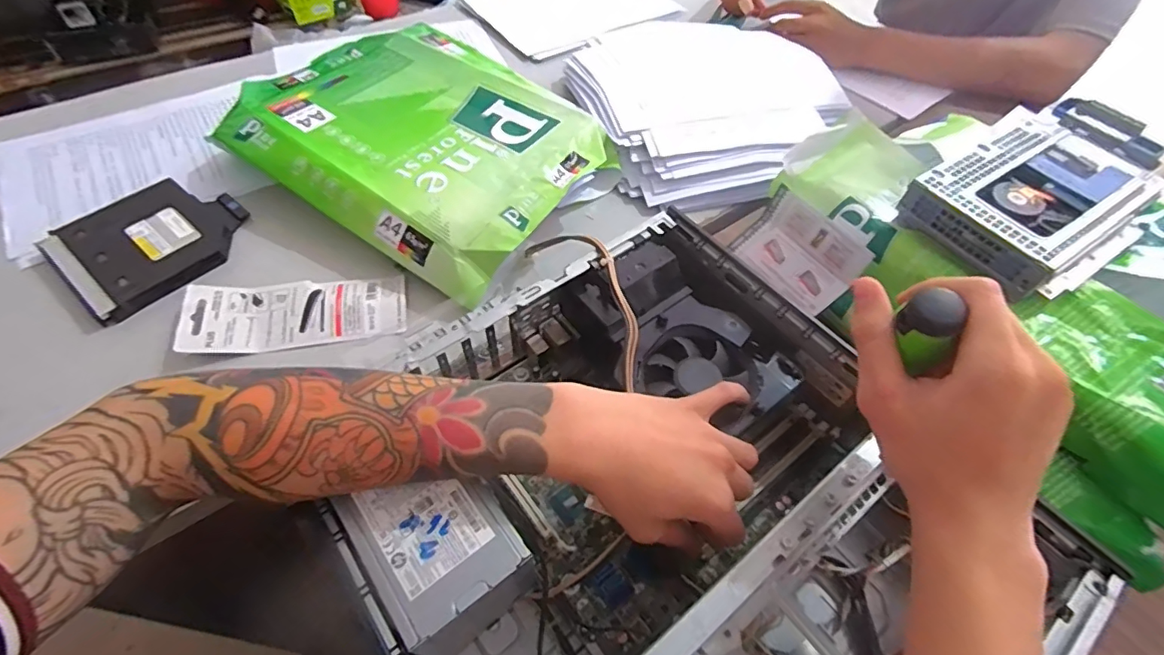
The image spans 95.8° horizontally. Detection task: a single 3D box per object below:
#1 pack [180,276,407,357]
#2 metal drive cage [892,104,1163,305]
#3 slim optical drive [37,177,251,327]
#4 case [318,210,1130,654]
[{"bbox_3d":[-0.251,-0.014,0.465,0.180,0.017,0.072,-7,54,-9],"label":"pack"},{"bbox_3d":[0.348,-0.096,0.407,0.183,0.043,0.127,-30,61,-23],"label":"metal drive cage"},{"bbox_3d":[-0.415,-0.086,0.508,0.140,0.022,0.151,35,59,20],"label":"slim optical drive"},{"bbox_3d":[0.053,0.127,0.345,0.336,0.107,0.359,-32,62,-24],"label":"case"}]

